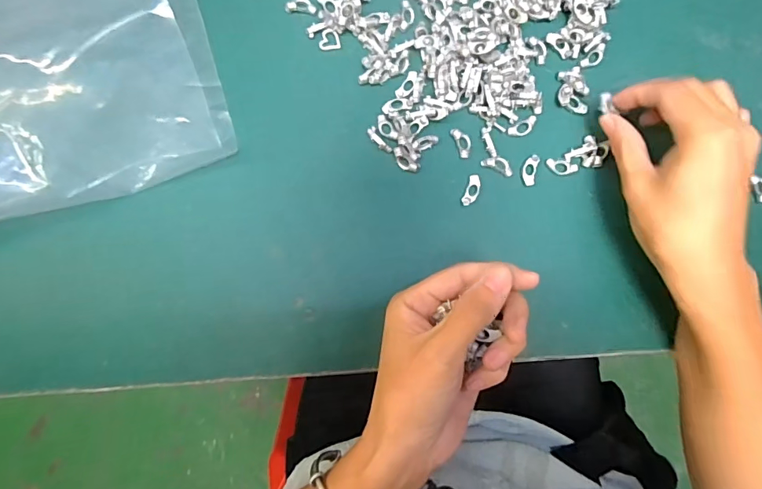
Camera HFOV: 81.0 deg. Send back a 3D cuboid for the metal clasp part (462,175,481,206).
[{"bbox_3d":[0.061,-0.036,0.299,0.009,0.004,0.022,21,87,1],"label":"metal clasp part"}]

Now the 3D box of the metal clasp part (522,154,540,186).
[{"bbox_3d":[0.101,-0.050,0.301,0.010,0.004,0.022,12,87,0],"label":"metal clasp part"}]

